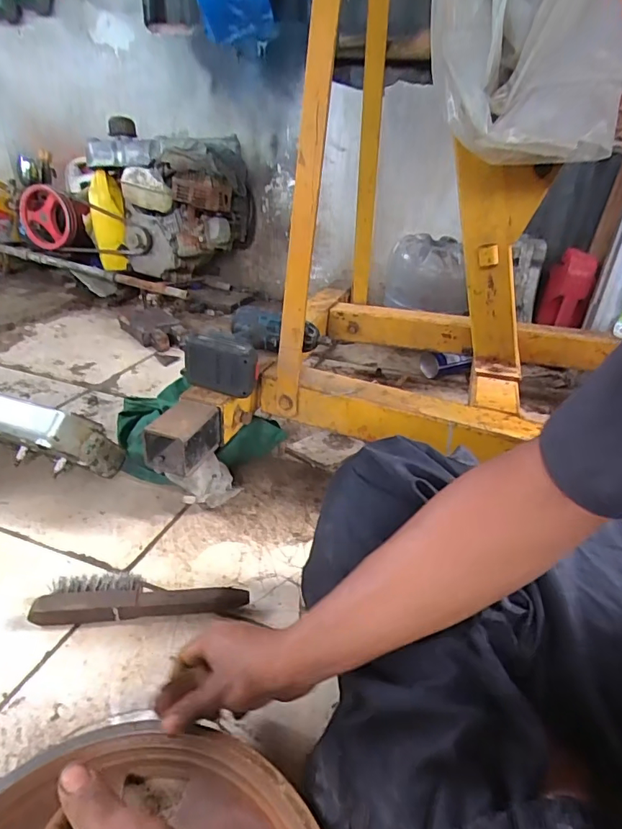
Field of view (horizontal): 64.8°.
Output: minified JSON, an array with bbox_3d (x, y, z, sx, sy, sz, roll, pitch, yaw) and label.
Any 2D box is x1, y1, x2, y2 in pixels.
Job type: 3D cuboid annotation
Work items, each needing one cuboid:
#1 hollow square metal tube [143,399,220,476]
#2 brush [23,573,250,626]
[{"bbox_3d":[-0.179,0.030,0.691,0.066,0.073,0.099,13,29,15],"label":"hollow square metal tube"},{"bbox_3d":[-0.201,0.215,0.592,0.237,0.040,0.053,-2,28,-12],"label":"brush"}]

